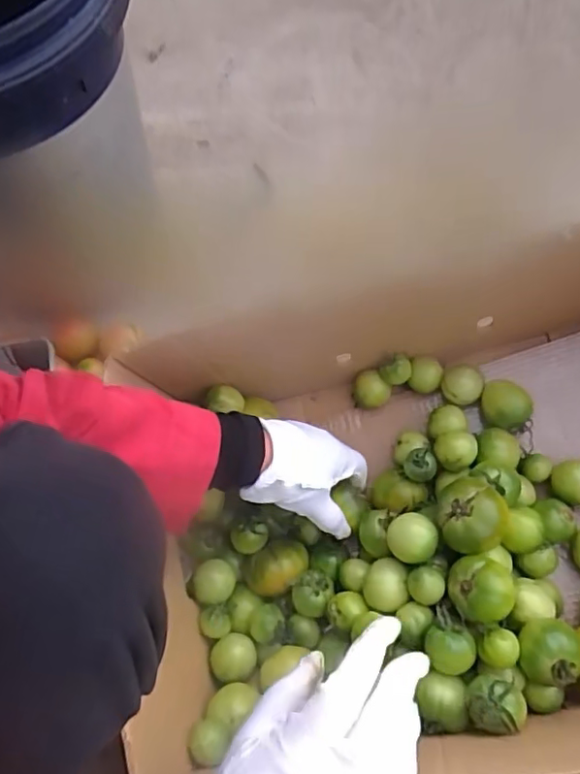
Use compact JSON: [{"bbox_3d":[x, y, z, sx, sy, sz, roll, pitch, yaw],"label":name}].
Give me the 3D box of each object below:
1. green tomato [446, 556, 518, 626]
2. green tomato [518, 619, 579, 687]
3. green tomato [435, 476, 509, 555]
[{"bbox_3d":[0.152,0.161,0.459,0.043,0.038,0.048,13,69,7],"label":"green tomato"},{"bbox_3d":[0.198,0.201,0.439,0.049,0.034,0.043,-43,73,-14],"label":"green tomato"},{"bbox_3d":[0.154,0.109,0.487,0.055,0.042,0.060,4,68,3],"label":"green tomato"}]

